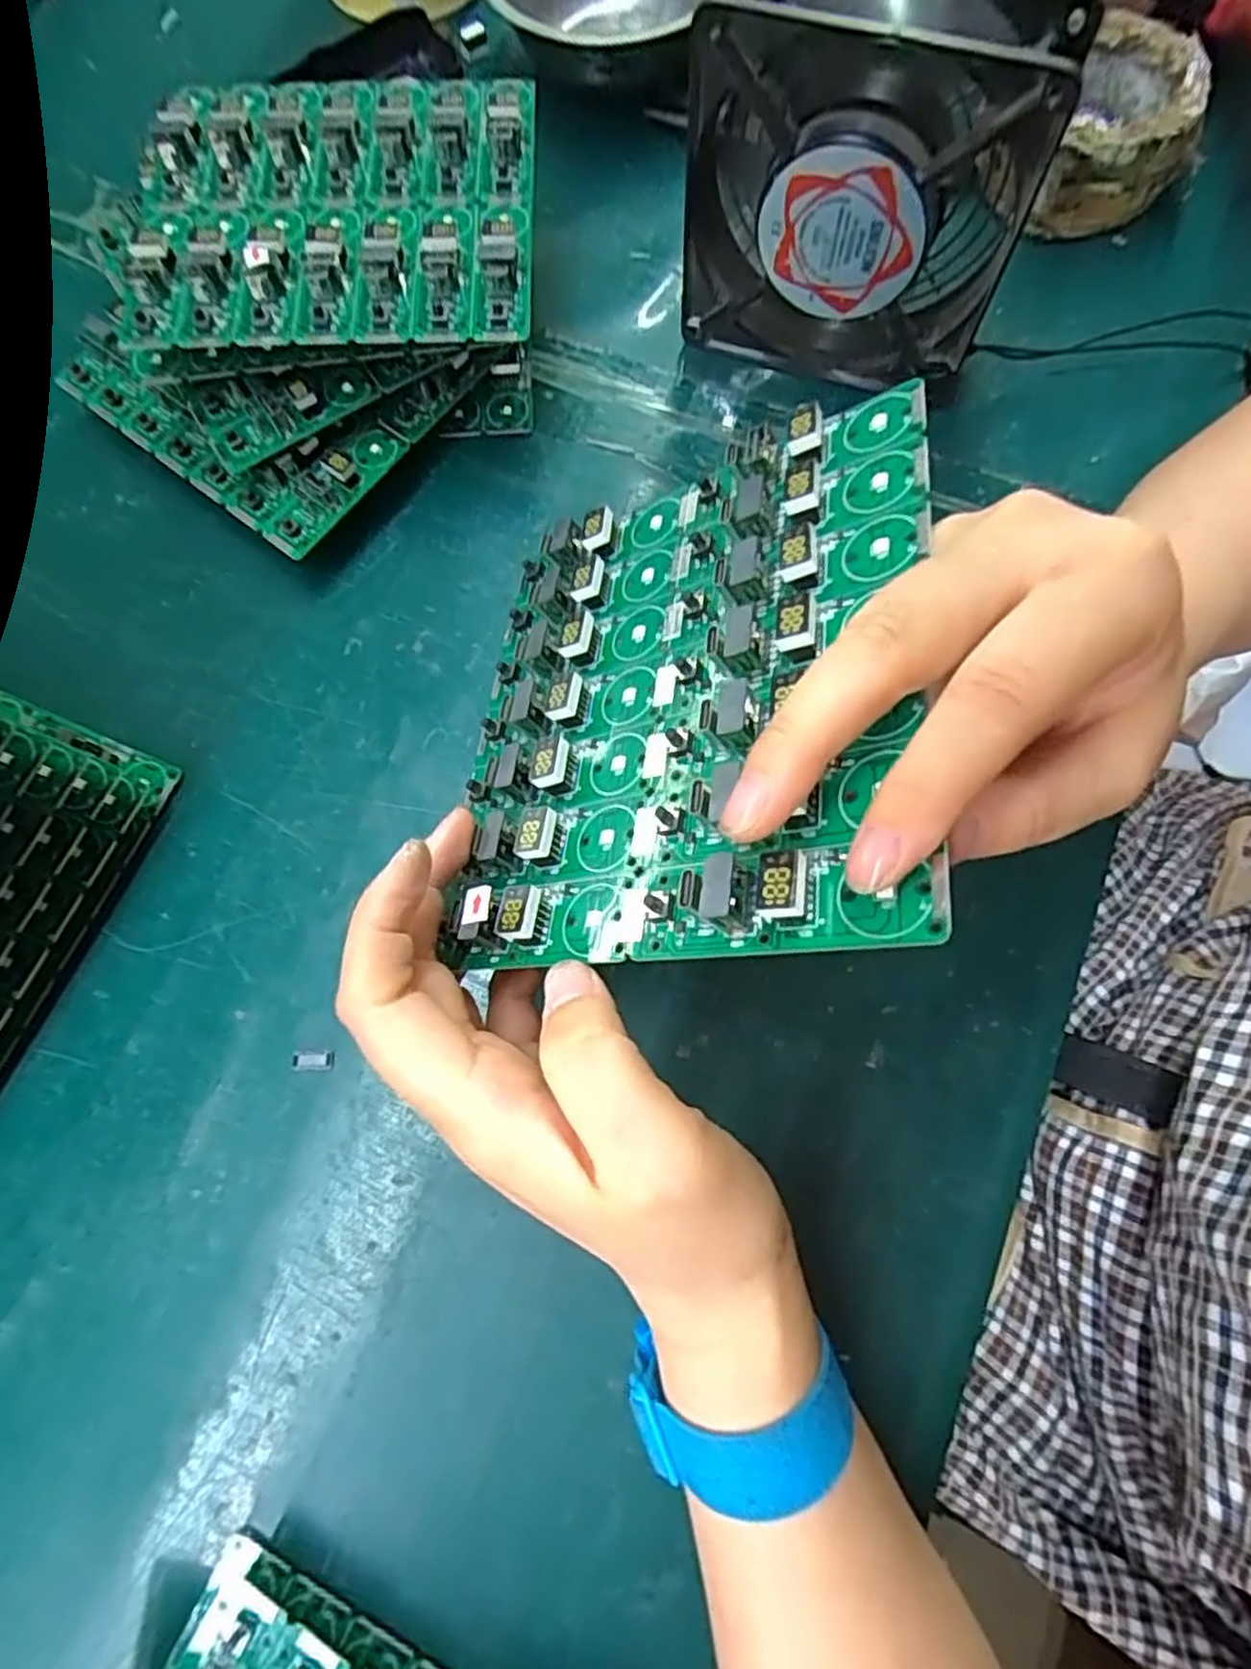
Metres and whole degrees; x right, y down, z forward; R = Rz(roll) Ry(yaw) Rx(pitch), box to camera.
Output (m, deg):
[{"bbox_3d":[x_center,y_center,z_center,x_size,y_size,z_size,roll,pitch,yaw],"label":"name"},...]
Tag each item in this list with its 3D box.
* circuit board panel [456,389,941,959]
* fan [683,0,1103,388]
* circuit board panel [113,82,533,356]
[{"bbox_3d":[0.009,-0.041,0.198,0.129,0.014,0.147,-10,61,32],"label":"circuit board panel"},{"bbox_3d":[0.086,-0.237,0.286,0.122,0.121,0.047,18,76,6],"label":"fan"},{"bbox_3d":[-0.111,-0.238,0.287,0.149,0.013,0.125,-4,75,0],"label":"circuit board panel"}]

